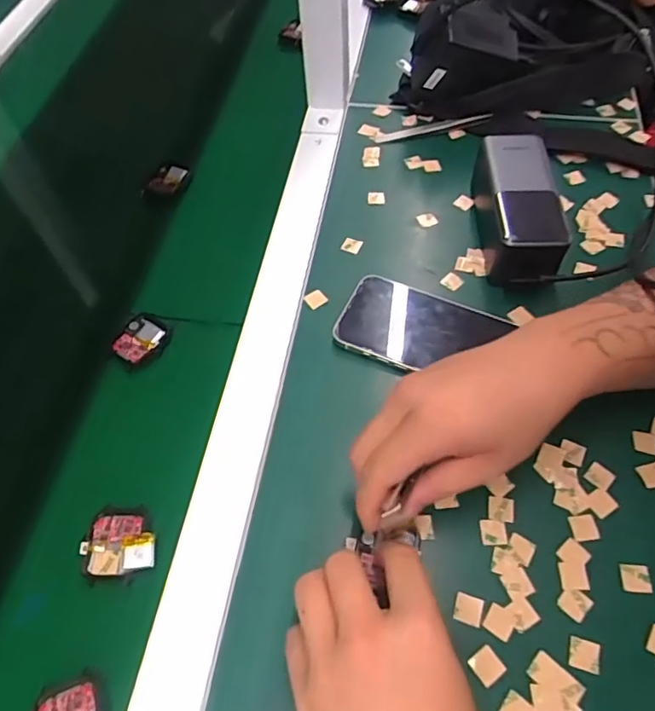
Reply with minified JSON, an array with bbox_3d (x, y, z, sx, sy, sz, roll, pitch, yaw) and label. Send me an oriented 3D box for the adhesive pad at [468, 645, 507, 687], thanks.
[{"bbox_3d":[0.089,0.171,0.302,0.017,0.004,0.016,-31,61,-16],"label":"adhesive pad"}]

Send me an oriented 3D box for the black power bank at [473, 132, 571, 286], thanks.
[{"bbox_3d":[0.159,-0.121,0.457,0.054,0.057,0.137,0,58,3],"label":"black power bank"}]

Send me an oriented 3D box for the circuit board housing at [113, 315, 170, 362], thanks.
[{"bbox_3d":[-0.146,-0.013,0.430,0.038,0.005,0.041,22,61,16],"label":"circuit board housing"}]

